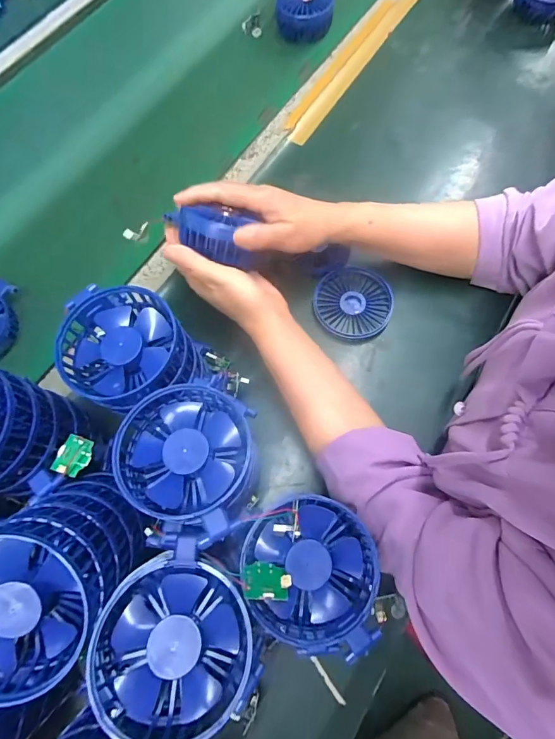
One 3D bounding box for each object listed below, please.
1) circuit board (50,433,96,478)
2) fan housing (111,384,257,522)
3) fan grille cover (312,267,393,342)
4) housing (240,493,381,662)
[{"bbox_3d":[-0.161,0.068,0.317,0.024,0.005,0.030,25,55,-13],"label":"circuit board"},{"bbox_3d":[-0.067,0.056,0.283,0.085,0.034,0.090,-1,71,3],"label":"fan housing"},{"bbox_3d":[0.087,-0.075,0.464,0.088,0.017,0.087,13,72,8],"label":"fan grille cover"},{"bbox_3d":[0.024,0.137,0.280,0.092,0.053,0.090,-1,71,3],"label":"housing"}]

